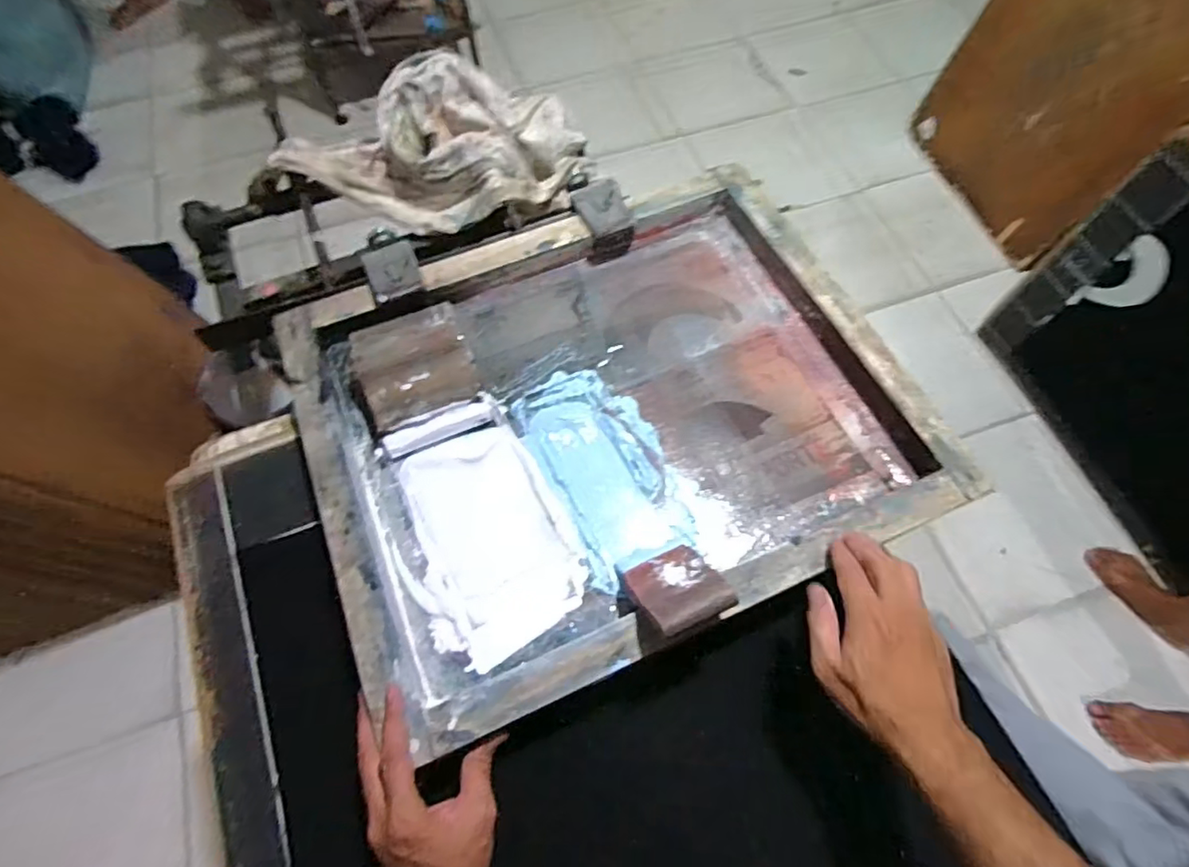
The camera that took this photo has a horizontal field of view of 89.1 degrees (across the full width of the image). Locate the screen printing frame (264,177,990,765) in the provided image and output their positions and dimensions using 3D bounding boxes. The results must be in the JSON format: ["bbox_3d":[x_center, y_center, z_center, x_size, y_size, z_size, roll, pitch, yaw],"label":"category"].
[{"bbox_3d":[0.009,-0.037,0.600,0.549,0.064,0.470,-23,66,-10],"label":"screen printing frame"}]

